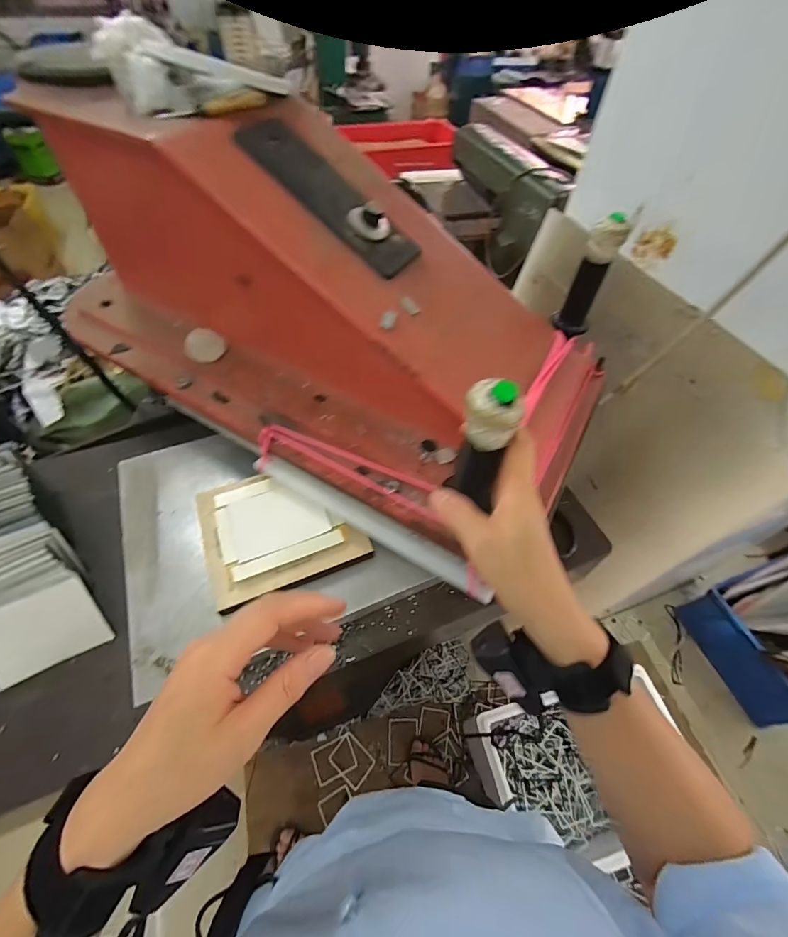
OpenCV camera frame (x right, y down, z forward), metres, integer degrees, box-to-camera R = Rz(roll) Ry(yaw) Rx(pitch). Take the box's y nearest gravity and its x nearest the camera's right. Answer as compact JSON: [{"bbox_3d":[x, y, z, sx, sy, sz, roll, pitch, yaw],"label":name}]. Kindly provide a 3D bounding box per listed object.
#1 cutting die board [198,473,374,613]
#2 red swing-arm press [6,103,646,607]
[{"bbox_3d":[-0.137,0.068,0.484,0.170,0.023,0.152,-18,57,-15],"label":"cutting die board"},{"bbox_3d":[-0.096,-0.226,0.487,0.685,0.270,0.357,29,58,17],"label":"red swing-arm press"}]

